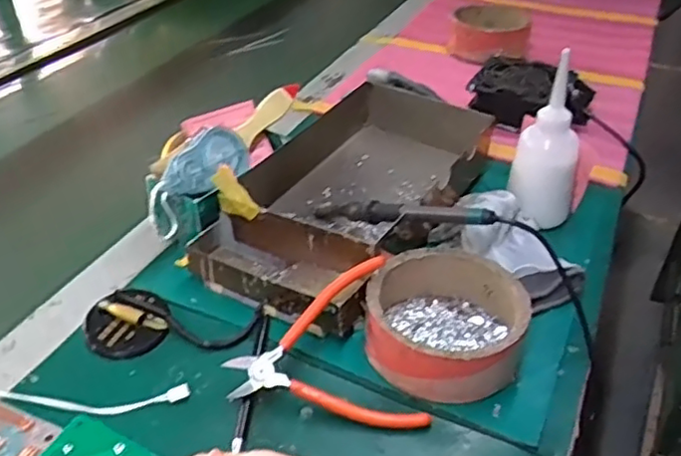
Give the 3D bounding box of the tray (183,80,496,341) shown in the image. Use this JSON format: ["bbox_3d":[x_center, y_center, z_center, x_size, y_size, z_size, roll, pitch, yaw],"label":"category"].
[{"bbox_3d":[0.013,-0.042,0.655,0.173,0.066,0.333,19,41,23],"label":"tray"}]

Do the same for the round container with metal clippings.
[{"bbox_3d":[0.083,0.075,0.514,0.118,0.057,0.115,0,37,0],"label":"round container with metal clippings"}]

